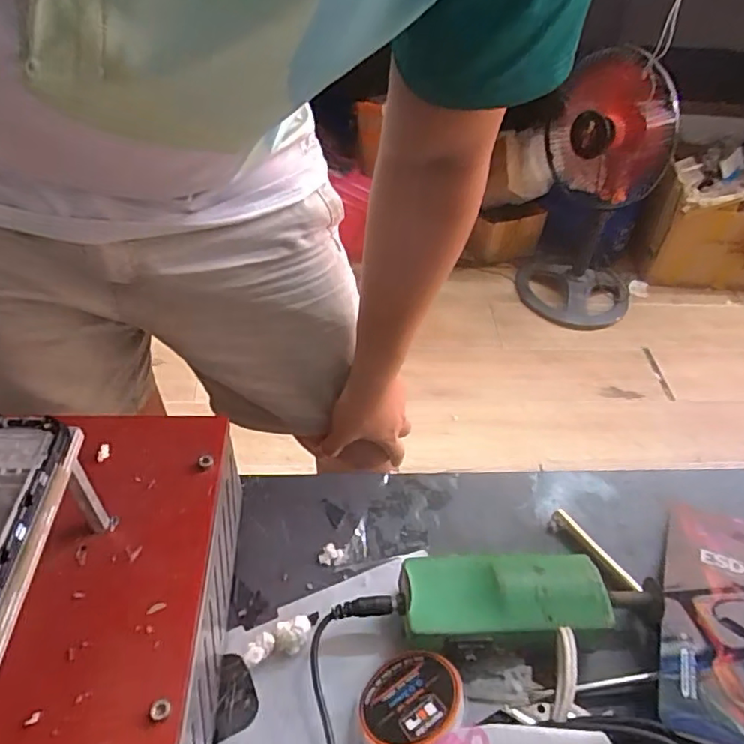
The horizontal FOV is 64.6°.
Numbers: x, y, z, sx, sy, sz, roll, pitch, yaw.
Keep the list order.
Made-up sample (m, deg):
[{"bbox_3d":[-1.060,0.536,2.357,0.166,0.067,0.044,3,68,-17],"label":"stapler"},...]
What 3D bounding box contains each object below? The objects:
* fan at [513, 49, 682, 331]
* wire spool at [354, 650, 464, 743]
[{"bbox_3d":[0.612,-0.443,1.582,0.325,0.605,0.299,14,48,9],"label":"fan"},{"bbox_3d":[0.017,0.147,0.261,0.047,0.009,0.046,-17,25,14],"label":"wire spool"}]

